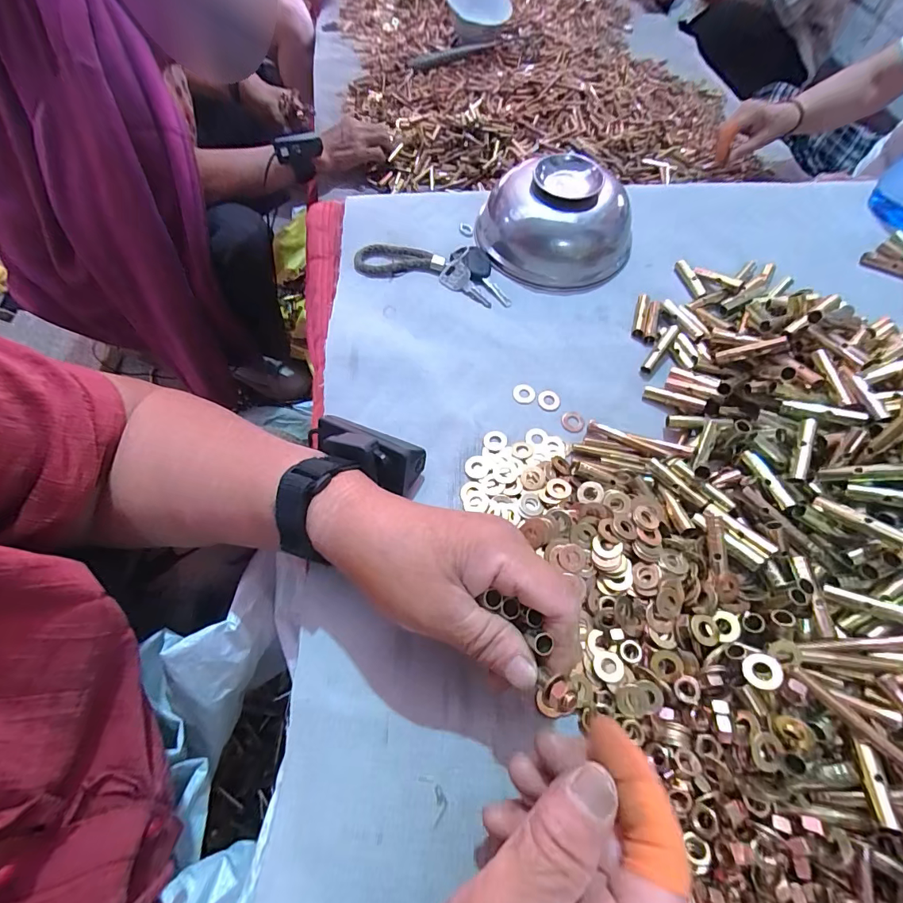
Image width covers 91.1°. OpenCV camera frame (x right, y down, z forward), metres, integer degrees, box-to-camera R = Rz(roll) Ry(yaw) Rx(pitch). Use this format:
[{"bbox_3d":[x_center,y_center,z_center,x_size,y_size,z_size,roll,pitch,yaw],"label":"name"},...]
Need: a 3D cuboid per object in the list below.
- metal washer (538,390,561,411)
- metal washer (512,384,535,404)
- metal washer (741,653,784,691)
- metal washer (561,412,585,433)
[{"bbox_3d":[0.074,-0.039,0.337,0.017,0.004,0.015,15,62,6],"label":"metal washer"},{"bbox_3d":[0.055,-0.044,0.337,0.017,0.004,0.016,0,70,-4],"label":"metal washer"},{"bbox_3d":[0.156,0.110,0.222,0.017,0.004,0.016,-7,52,29],"label":"metal washer"},{"bbox_3d":[0.091,-0.022,0.331,0.017,0.004,0.016,1,62,-1],"label":"metal washer"}]

